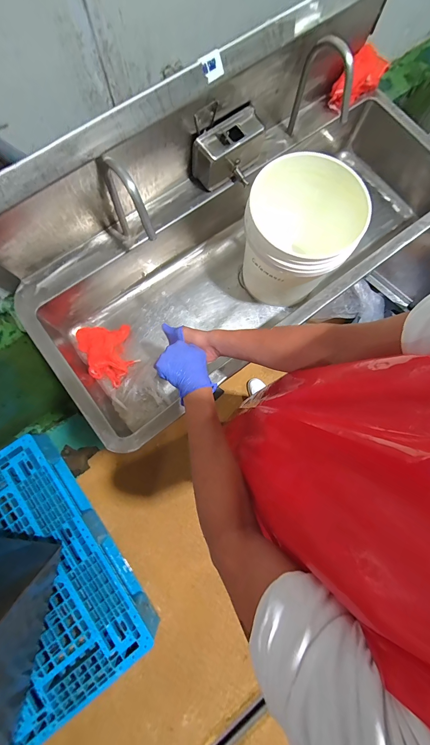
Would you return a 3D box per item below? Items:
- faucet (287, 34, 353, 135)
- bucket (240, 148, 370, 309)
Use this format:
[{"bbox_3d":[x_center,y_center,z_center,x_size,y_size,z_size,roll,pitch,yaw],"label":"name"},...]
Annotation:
[{"bbox_3d":[0.291,-0.731,0.751,0.037,0.230,0.188,-30,80,-7],"label":"faucet"},{"bbox_3d":[0.231,-0.366,0.830,0.324,0.323,0.292,20,78,3],"label":"bucket"}]

